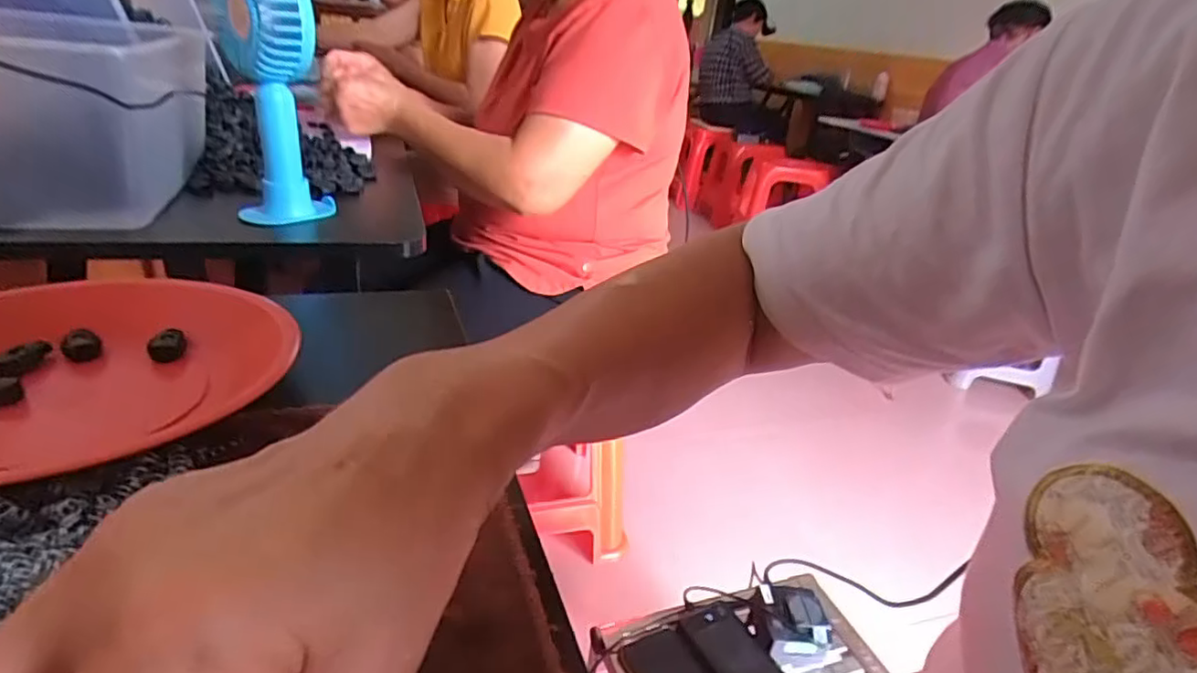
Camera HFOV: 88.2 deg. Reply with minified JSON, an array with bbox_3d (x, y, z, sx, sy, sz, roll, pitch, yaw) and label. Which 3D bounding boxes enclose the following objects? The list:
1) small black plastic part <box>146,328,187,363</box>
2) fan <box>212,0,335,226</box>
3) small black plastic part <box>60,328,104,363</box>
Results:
[{"bbox_3d":[-0.240,0.006,0.343,0.017,0.015,0.021,-12,33,-32],"label":"small black plastic part"},{"bbox_3d":[-0.296,-0.217,0.563,0.071,0.229,0.101,-9,32,-28],"label":"fan"},{"bbox_3d":[-0.280,0.005,0.335,0.017,0.015,0.020,-15,35,-36],"label":"small black plastic part"}]

